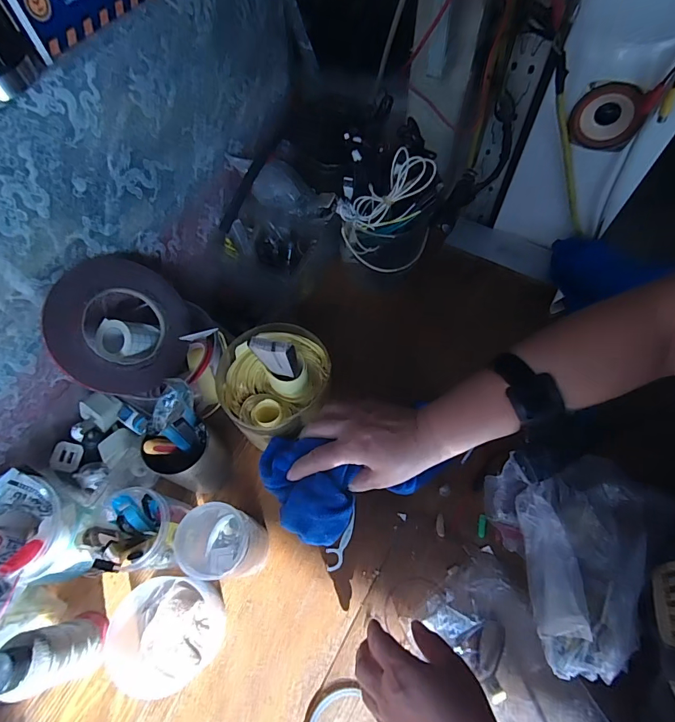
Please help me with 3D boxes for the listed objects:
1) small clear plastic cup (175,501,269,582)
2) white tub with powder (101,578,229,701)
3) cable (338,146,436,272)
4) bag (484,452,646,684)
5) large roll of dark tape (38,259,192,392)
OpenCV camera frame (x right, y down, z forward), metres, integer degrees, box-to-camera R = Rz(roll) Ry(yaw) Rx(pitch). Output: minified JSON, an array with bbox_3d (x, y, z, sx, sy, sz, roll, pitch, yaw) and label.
[{"bbox_3d":[-0.114,0.184,0.411,0.062,0.133,0.059,-1,63,2],"label":"small clear plastic cup"},{"bbox_3d":[-0.178,0.271,0.408,0.114,0.064,0.094,3,63,4],"label":"white tub with powder"},{"bbox_3d":[0.060,-0.187,0.514,0.110,0.166,0.054,14,64,9],"label":"cable"},{"bbox_3d":[0.229,0.196,0.401,0.104,0.106,0.181,-7,63,-1],"label":"bag"},{"bbox_3d":[-0.224,-0.035,0.423,0.030,0.137,0.140,-11,47,44],"label":"large roll of dark tape"}]

